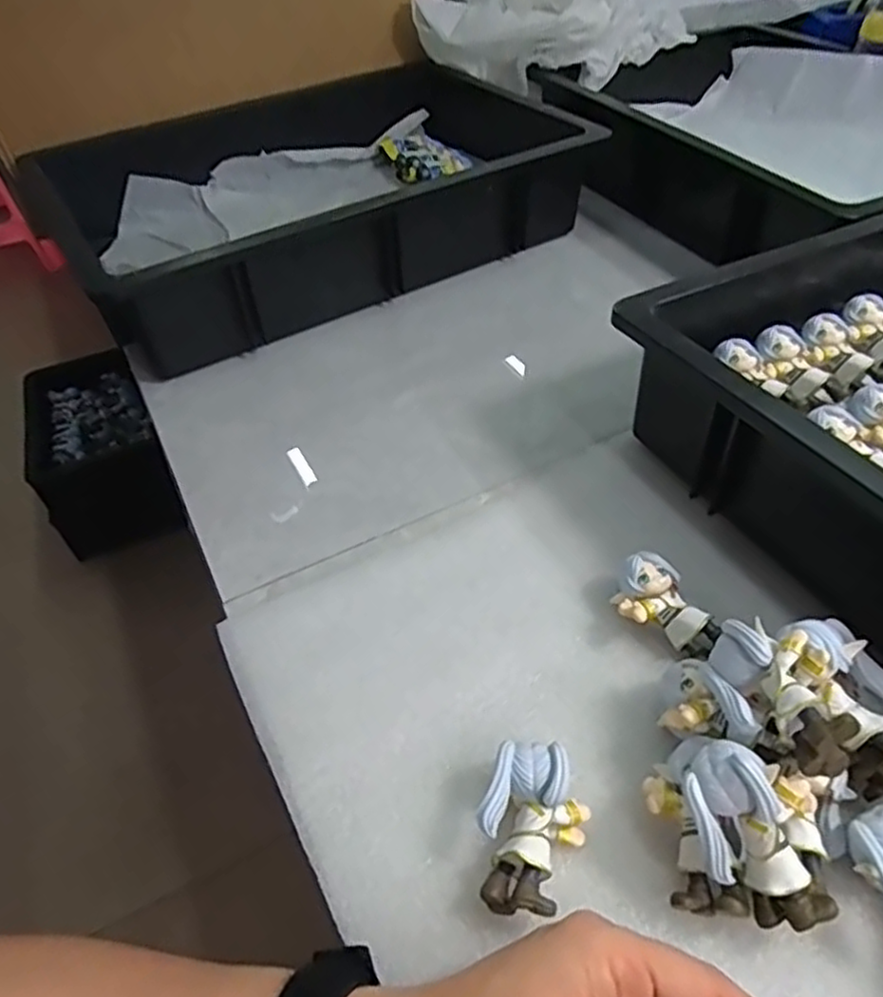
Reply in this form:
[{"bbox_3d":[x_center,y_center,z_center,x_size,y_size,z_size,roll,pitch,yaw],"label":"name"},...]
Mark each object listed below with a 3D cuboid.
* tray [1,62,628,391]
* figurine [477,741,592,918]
[{"bbox_3d":[-0.100,-0.291,0.653,0.483,0.094,0.307,-27,50,-21],"label":"tray"},{"bbox_3d":[0.035,0.132,0.272,0.039,0.026,0.060,13,48,16],"label":"figurine"}]

